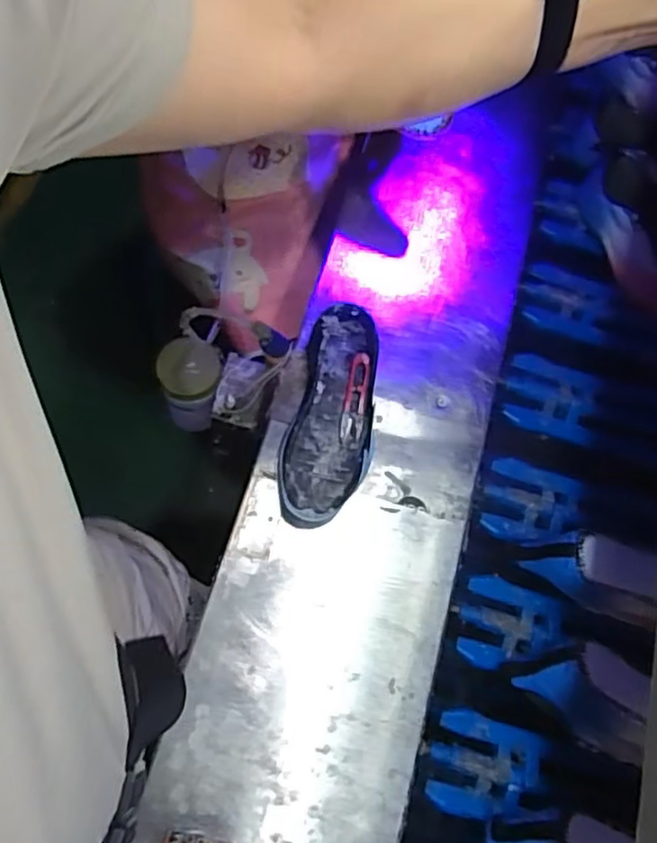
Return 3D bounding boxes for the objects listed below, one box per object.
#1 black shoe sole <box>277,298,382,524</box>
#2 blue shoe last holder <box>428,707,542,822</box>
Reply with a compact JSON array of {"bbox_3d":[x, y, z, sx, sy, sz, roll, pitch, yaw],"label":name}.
[{"bbox_3d":[0.005,-0.005,0.723,0.093,0.059,0.239,13,69,0],"label":"black shoe sole"},{"bbox_3d":[0.157,0.350,0.675,0.106,0.028,0.093,19,69,2],"label":"blue shoe last holder"}]

